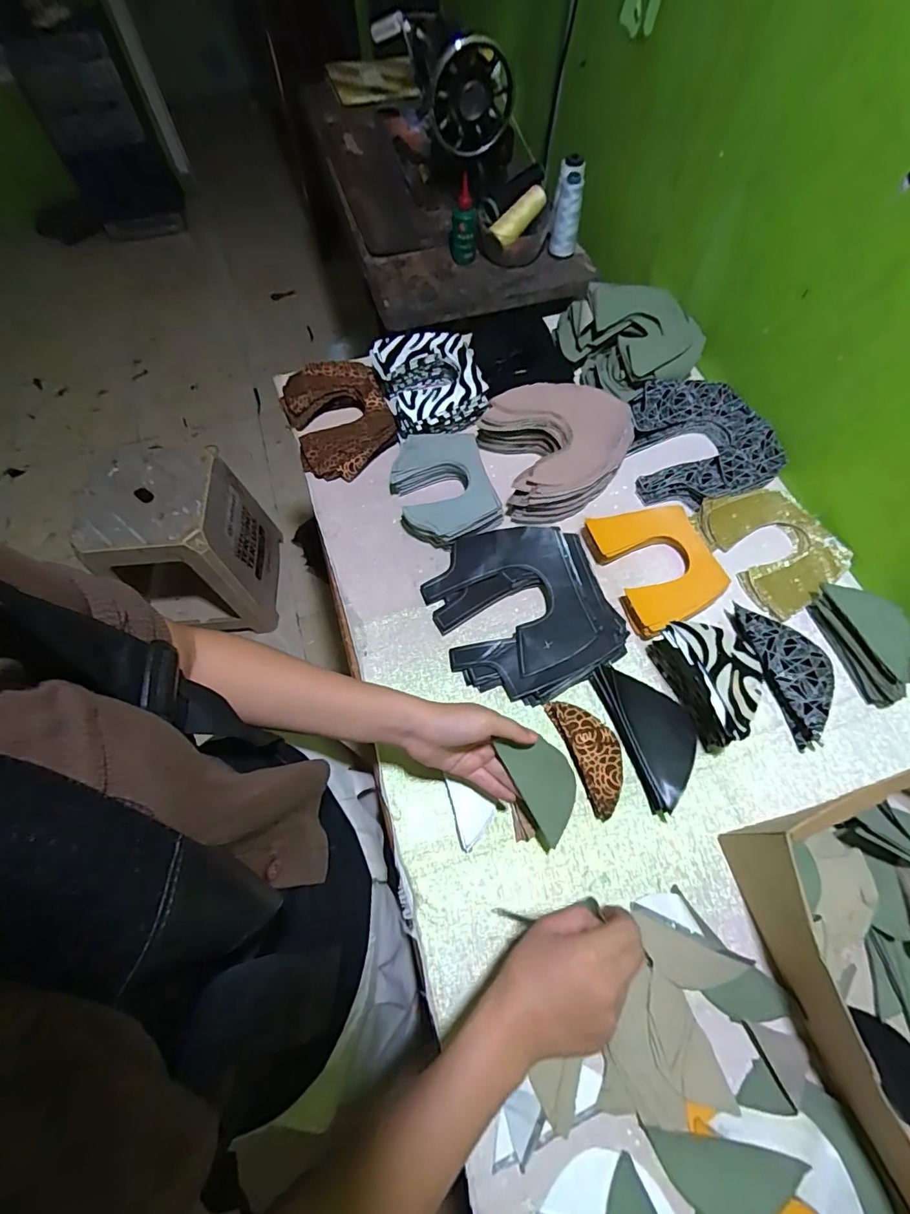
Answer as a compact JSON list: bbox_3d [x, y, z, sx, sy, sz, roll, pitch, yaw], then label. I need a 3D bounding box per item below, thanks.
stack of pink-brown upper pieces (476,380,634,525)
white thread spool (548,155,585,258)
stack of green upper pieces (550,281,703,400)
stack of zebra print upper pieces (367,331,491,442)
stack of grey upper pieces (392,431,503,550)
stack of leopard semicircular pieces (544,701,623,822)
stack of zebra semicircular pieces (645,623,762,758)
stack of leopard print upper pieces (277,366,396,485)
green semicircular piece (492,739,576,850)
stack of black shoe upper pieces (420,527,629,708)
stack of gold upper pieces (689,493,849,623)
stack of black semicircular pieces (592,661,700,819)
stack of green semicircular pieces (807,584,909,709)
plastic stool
[{"bbox_3d":[0.138,-0.213,0.653,0.182,0.059,0.180,-17,65,-6],"label":"stack of pink-brown upper pieces"},{"bbox_3d":[0.189,-0.666,0.835,0.042,0.141,0.043,-1,64,1],"label":"white thread spool"},{"bbox_3d":[0.254,-0.387,0.711,0.158,0.067,0.177,-29,69,-13],"label":"stack of green upper pieces"},{"bbox_3d":[-0.031,-0.314,0.707,0.138,0.068,0.162,-18,65,-7],"label":"stack of zebra print upper pieces"},{"bbox_3d":[-0.016,-0.155,0.640,0.123,0.039,0.160,-17,65,-7],"label":"stack of grey upper pieces"},{"bbox_3d":[0.143,0.149,0.511,0.049,0.019,0.119,-19,65,-8],"label":"stack of leopard semicircular pieces"},{"bbox_3d":[0.264,0.076,0.509,0.063,0.080,0.124,-20,65,-8],"label":"stack of zebra semicircular pieces"},{"bbox_3d":[-0.163,-0.267,0.698,0.138,0.047,0.181,-20,65,-8],"label":"stack of leopard print upper pieces"},{"bbox_3d":[0.085,0.163,0.454,0.050,0.004,0.103,-28,92,0],"label":"green semicircular piece"},{"bbox_3d":[0.077,0.002,0.570,0.189,0.035,0.204,-19,65,-8],"label":"stack of black shoe upper pieces"},{"bbox_3d":[0.391,-0.077,0.608,0.129,0.025,0.162,-25,66,-10],"label":"stack of gold upper pieces"},{"bbox_3d":[0.205,0.125,0.513,0.072,0.035,0.144,-21,65,-8],"label":"stack of black semicircular pieces"},{"bbox_3d":[0.457,0.033,0.538,0.056,0.044,0.136,-15,65,-6],"label":"stack of green semicircular pieces"},{"bbox_3d":[-0.651,-0.159,1.242,0.305,0.376,0.309,-5,66,-2],"label":"plastic stool"}]

